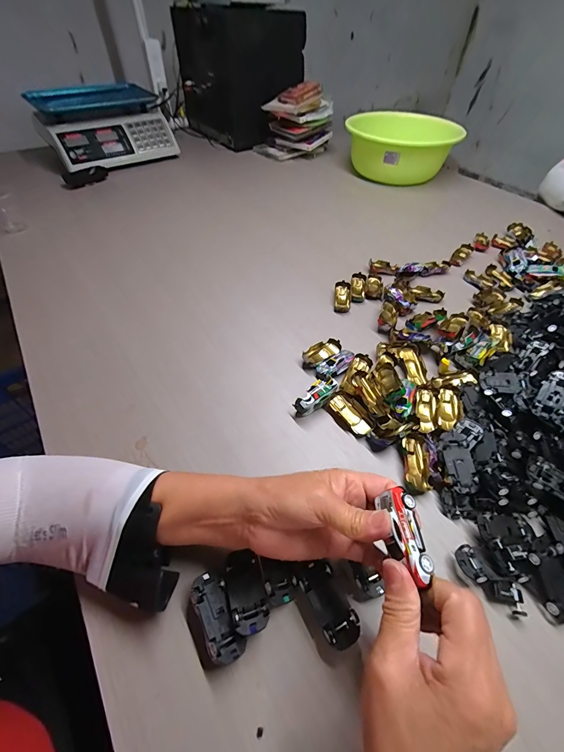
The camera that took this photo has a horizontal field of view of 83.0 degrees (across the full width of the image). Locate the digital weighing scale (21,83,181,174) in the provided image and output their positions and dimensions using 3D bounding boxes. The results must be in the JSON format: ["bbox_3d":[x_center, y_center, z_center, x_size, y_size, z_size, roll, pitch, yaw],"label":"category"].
[{"bbox_3d":[-0.565,-0.795,1.013,0.341,0.150,0.376,-32,57,-24],"label":"digital weighing scale"}]

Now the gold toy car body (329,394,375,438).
[{"bbox_3d":[0.088,0.051,0.407,0.032,0.012,0.062,-35,59,-26],"label":"gold toy car body"}]

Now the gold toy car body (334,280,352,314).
[{"bbox_3d":[0.107,-0.139,0.561,0.028,0.019,0.065,6,50,4],"label":"gold toy car body"}]

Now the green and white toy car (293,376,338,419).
[{"bbox_3d":[0.045,0.029,0.412,0.062,0.031,0.024,-33,58,-25],"label":"green and white toy car"}]

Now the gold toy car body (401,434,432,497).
[{"bbox_3d":[0.152,0.100,0.364,0.029,0.016,0.066,5,50,3],"label":"gold toy car body"}]

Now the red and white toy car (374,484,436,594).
[{"bbox_3d":[0.084,0.112,0.224,0.025,0.020,0.058,-4,52,-4],"label":"red and white toy car"}]

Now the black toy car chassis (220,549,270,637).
[{"bbox_3d":[-0.032,0.185,0.275,0.035,0.015,0.062,-12,51,-10],"label":"black toy car chassis"}]

